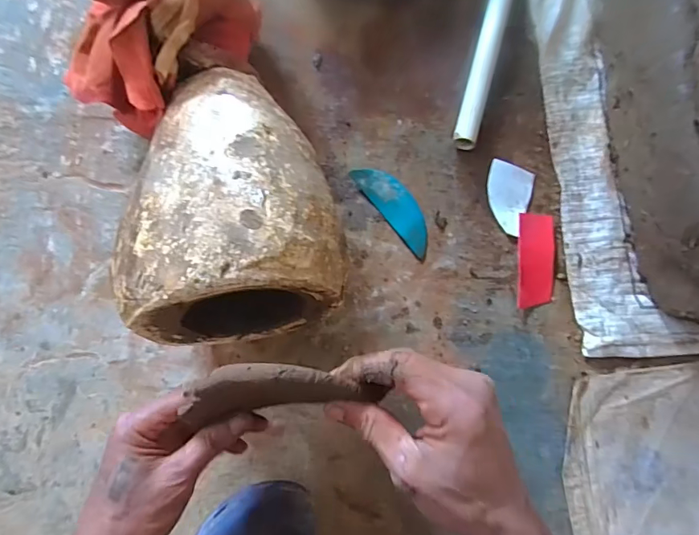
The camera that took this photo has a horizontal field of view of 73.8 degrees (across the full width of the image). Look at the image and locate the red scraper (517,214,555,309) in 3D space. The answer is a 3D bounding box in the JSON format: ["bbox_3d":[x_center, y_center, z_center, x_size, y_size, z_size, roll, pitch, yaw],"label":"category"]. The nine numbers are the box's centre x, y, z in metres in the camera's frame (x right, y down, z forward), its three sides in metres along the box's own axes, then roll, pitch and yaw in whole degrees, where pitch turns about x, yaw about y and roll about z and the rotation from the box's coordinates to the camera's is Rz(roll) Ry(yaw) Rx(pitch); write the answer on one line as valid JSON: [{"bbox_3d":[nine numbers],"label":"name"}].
[{"bbox_3d":[0.215,-0.008,0.533,0.045,0.007,0.107,4,83,-6],"label":"red scraper"}]

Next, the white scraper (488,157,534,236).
[{"bbox_3d":[0.184,-0.081,0.544,0.053,0.005,0.079,19,80,1],"label":"white scraper"}]

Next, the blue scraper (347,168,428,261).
[{"bbox_3d":[0.054,-0.069,0.525,0.041,0.007,0.119,-39,89,-10],"label":"blue scraper"}]

